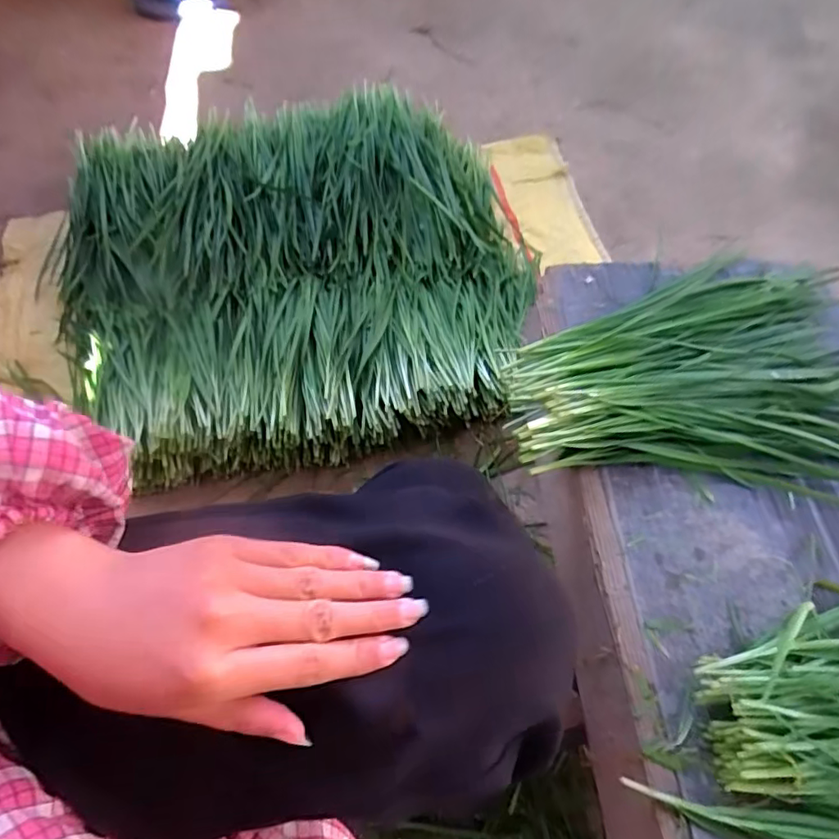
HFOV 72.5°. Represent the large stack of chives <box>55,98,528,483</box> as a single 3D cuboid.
[{"bbox_3d":[-0.207,-0.273,0.988,0.801,0.146,0.767,-13,60,-7],"label":"large stack of chives"}]

